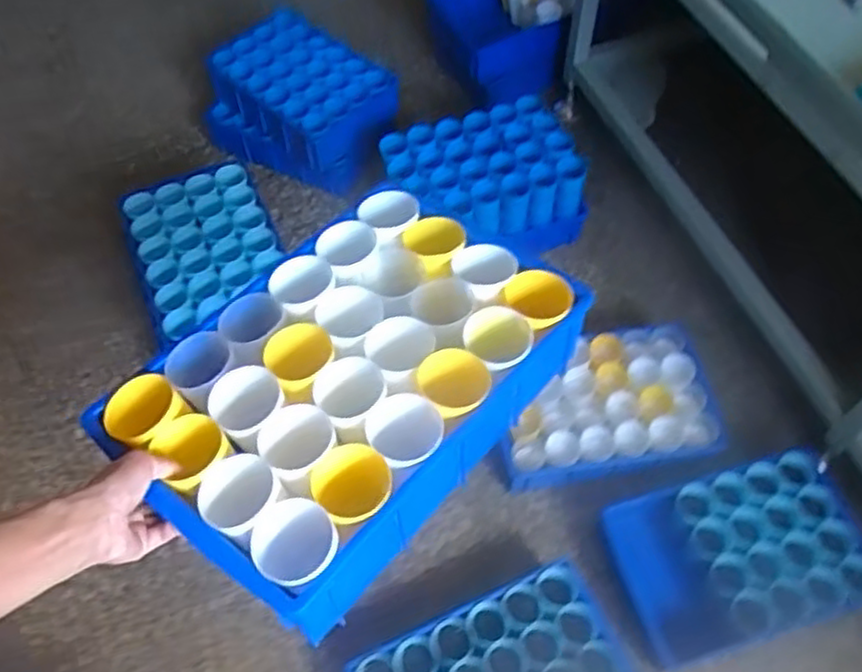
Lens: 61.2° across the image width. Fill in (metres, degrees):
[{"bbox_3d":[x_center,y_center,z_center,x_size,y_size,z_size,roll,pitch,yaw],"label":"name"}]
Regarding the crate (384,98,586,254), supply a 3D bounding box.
[{"bbox_3d":[0.109,-0.327,1.600,0.388,0.189,0.277,-18,59,-11],"label":"crate"}]

